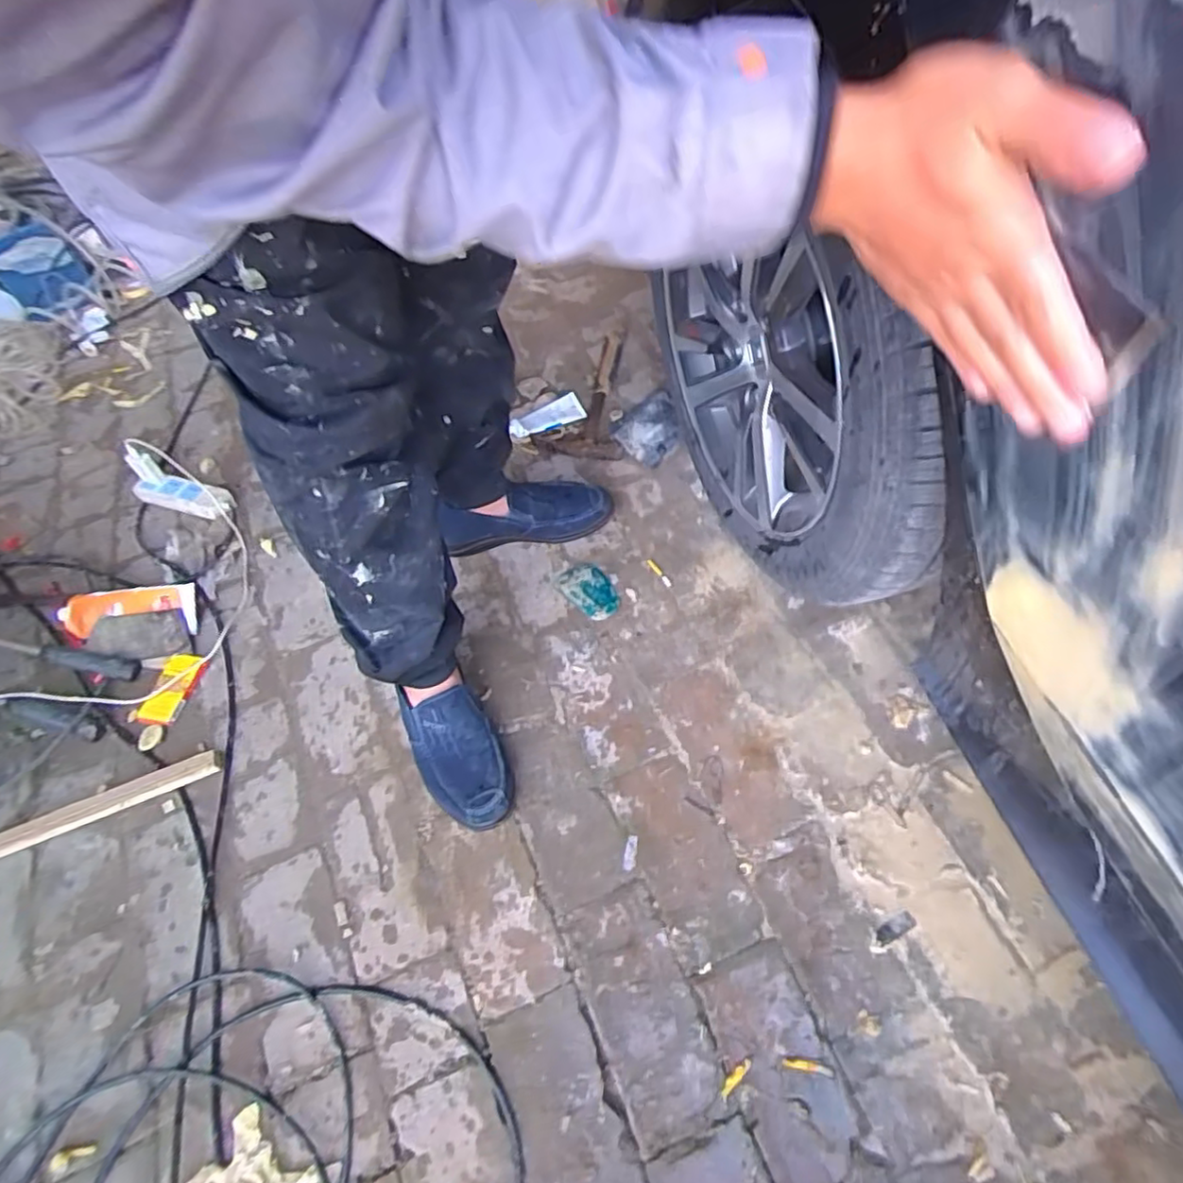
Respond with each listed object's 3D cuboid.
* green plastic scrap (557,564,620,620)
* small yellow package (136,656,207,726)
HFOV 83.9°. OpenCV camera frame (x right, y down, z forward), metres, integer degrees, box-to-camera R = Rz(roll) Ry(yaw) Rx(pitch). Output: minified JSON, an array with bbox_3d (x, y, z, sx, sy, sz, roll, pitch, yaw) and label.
[{"bbox_3d":[-0.001,-0.002,0.996,0.066,0.012,0.104,-38,61,-12],"label":"green plastic scrap"},{"bbox_3d":[-0.610,0.138,0.951,0.060,0.016,0.110,1,56,5],"label":"small yellow package"}]

